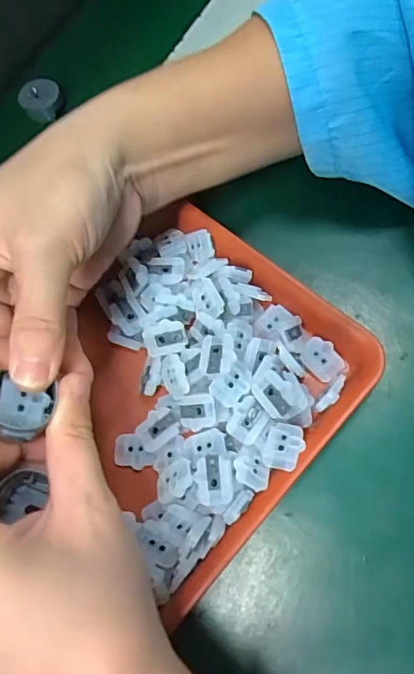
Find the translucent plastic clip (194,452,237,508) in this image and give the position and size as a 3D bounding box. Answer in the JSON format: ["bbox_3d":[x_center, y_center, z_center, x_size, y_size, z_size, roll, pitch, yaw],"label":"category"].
[{"bbox_3d":[0.004,0.065,0.229,0.017,0.006,0.022,-8,71,5],"label":"translucent plastic clip"}]

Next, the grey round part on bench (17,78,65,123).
[{"bbox_3d":[-0.115,-0.165,0.351,0.028,0.015,0.026,-2,71,7],"label":"grey round part on bench"}]

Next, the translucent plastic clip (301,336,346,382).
[{"bbox_3d":[0.058,0.010,0.253,0.016,0.004,0.022,-33,70,-4],"label":"translucent plastic clip"}]

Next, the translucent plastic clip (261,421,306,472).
[{"bbox_3d":[0.035,0.050,0.230,0.017,0.006,0.021,10,73,11],"label":"translucent plastic clip"}]

